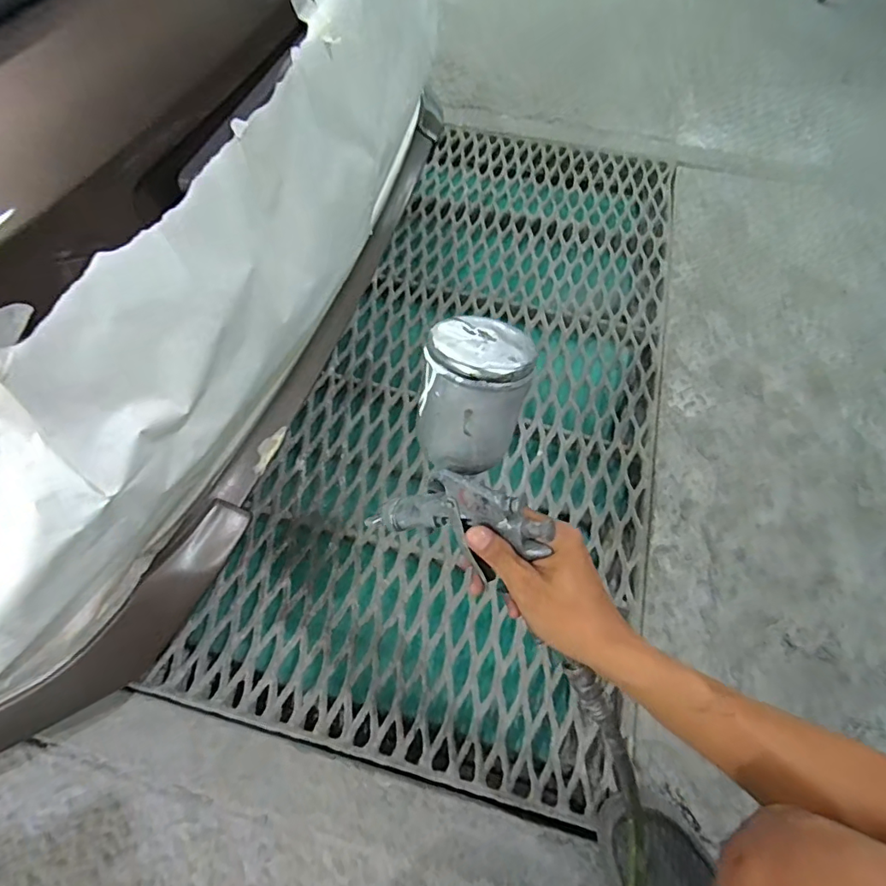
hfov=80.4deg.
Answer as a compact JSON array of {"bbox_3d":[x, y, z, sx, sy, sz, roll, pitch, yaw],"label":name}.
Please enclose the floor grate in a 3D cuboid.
[{"bbox_3d":[0.093,-0.138,0.869,0.532,0.041,1.183,16,63,7],"label":"floor grate"}]

